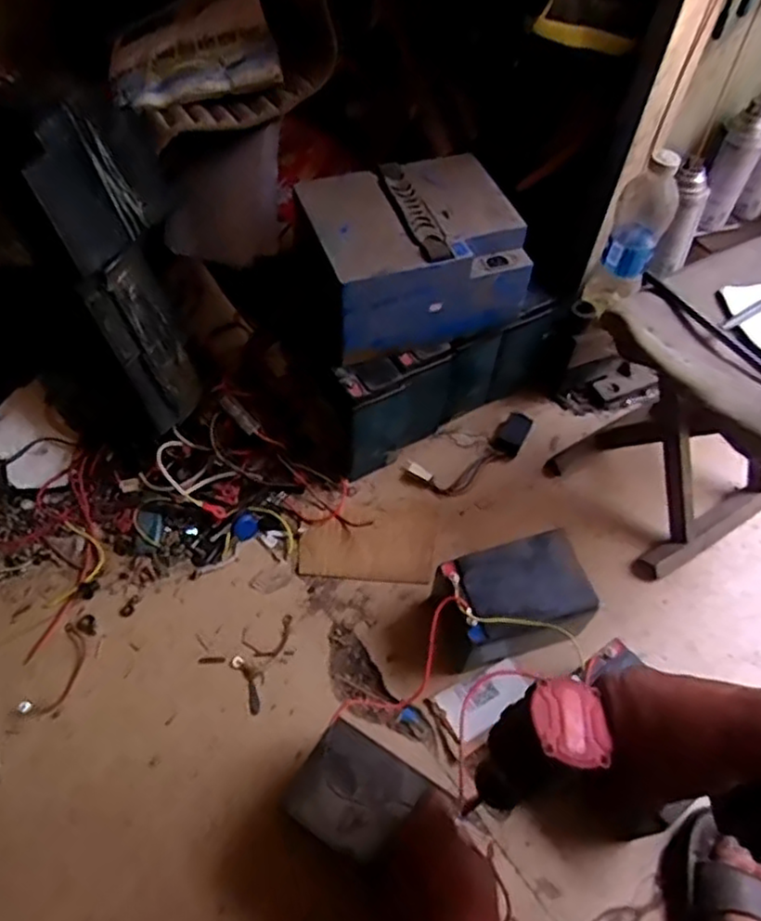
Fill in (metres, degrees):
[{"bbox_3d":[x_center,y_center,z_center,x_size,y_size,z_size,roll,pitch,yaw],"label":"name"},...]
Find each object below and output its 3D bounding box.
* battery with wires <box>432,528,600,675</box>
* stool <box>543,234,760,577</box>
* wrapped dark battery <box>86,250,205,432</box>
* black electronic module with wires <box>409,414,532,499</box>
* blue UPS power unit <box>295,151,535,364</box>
[{"bbox_3d":[0.140,0.161,0.761,0.162,0.105,0.101,-13,57,-11],"label":"battery with wires"},{"bbox_3d":[0.398,-0.059,0.809,0.263,0.288,0.215,-27,61,-19],"label":"stool"},{"bbox_3d":[-0.265,-0.137,0.797,0.020,0.196,0.087,12,45,36],"label":"wrapped dark battery"},{"bbox_3d":[0.134,-0.009,0.927,0.190,0.022,0.058,-27,61,-20],"label":"black electronic module with wires"},{"bbox_3d":[0.035,-0.244,0.804,0.222,0.116,0.182,-17,58,-14],"label":"blue UPS power unit"}]

